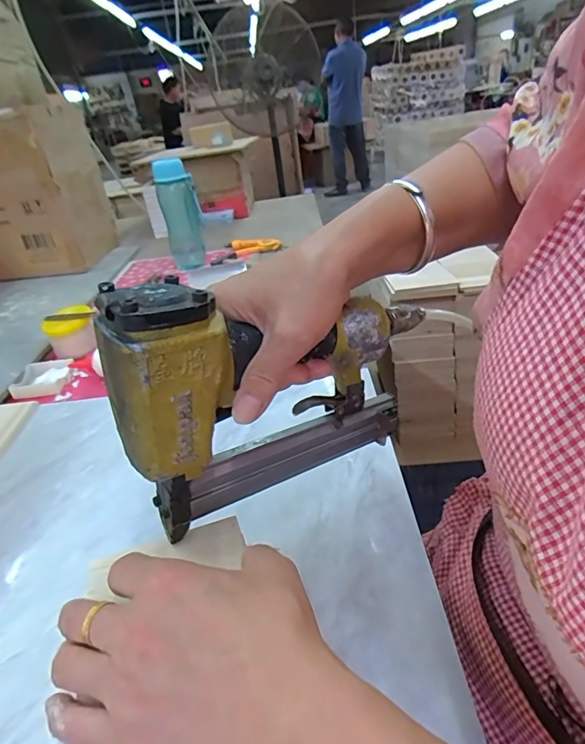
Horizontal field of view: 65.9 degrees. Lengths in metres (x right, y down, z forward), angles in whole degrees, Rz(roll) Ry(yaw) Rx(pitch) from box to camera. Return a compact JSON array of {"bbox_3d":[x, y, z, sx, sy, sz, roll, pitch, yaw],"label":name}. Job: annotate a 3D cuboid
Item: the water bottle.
[{"bbox_3d":[-0.254,-0.357,1.034,0.083,0.225,0.079,-14,32,-9],"label":"water bottle"}]

